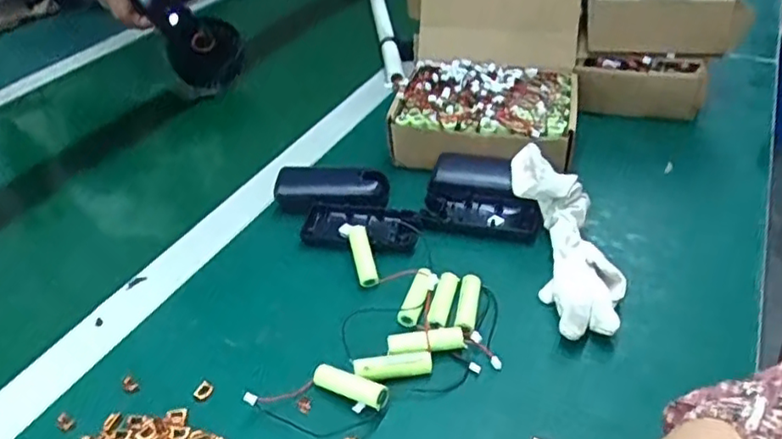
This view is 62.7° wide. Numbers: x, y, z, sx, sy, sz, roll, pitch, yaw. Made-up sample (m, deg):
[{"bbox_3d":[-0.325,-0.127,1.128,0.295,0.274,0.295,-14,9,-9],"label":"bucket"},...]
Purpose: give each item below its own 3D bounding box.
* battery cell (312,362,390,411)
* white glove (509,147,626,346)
[{"bbox_3d":[-0.025,0.102,0.395,0.051,0.014,0.014,16,41,29],"label":"battery cell"},{"bbox_3d":[0.128,0.011,0.468,0.052,0.027,0.165,-8,52,-2],"label":"white glove"}]

